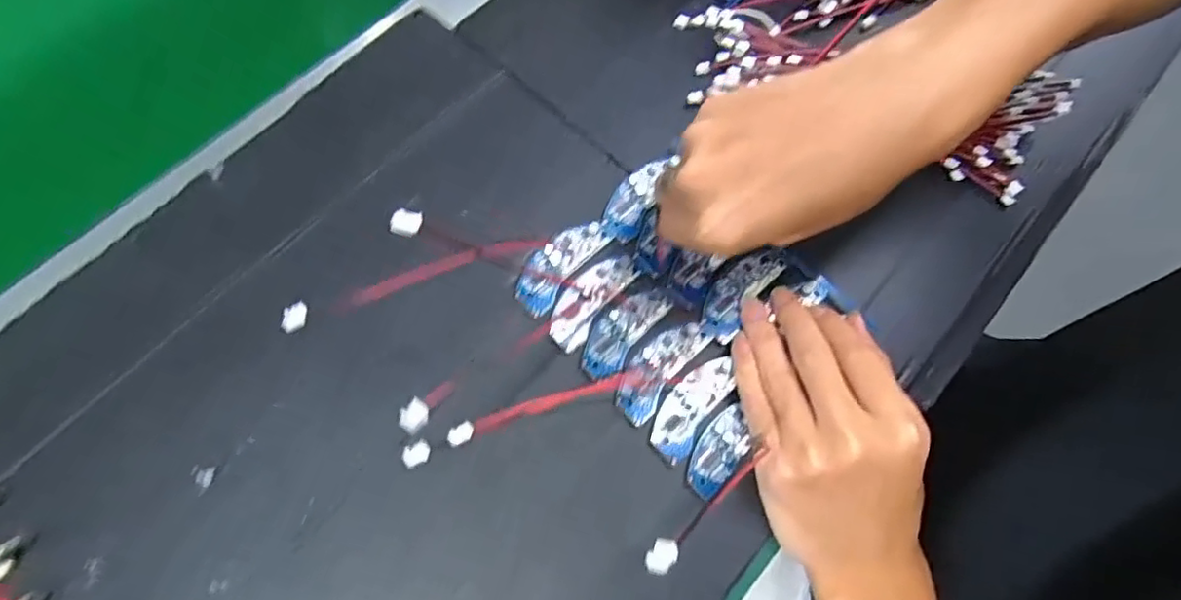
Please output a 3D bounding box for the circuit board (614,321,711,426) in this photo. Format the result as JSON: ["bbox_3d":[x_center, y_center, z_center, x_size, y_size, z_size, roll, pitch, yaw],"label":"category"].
[{"bbox_3d":[0.035,0.034,0.319,0.028,0.004,0.061,38,73,11],"label":"circuit board"}]

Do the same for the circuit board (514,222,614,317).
[{"bbox_3d":[-0.018,-0.022,0.334,0.027,0.008,0.062,37,73,11],"label":"circuit board"}]

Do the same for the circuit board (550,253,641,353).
[{"bbox_3d":[0.000,-0.002,0.331,0.024,0.005,0.061,39,75,4],"label":"circuit board"}]

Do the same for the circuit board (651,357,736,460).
[{"bbox_3d":[0.053,0.054,0.316,0.024,0.007,0.058,34,73,10],"label":"circuit board"}]

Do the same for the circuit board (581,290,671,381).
[{"bbox_3d":[0.018,0.015,0.324,0.025,0.010,0.061,35,74,16],"label":"circuit board"}]

